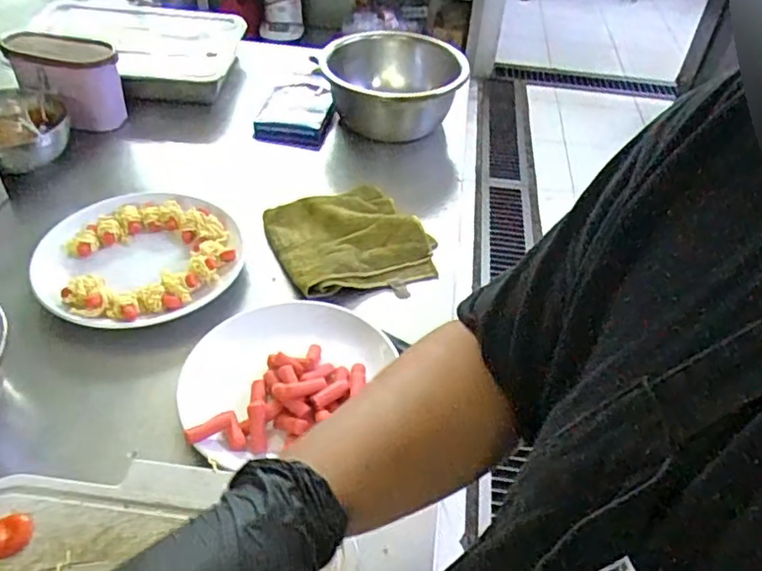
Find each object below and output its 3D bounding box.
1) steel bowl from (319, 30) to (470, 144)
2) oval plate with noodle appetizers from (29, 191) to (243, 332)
[{"bbox_3d":[0.020,-0.373,1.129,0.248,0.121,0.247,0,43,-5],"label":"steel bowl"},{"bbox_3d":[-0.315,-0.032,0.818,0.258,0.052,0.243,10,43,6],"label":"oval plate with noodle appetizers"}]

